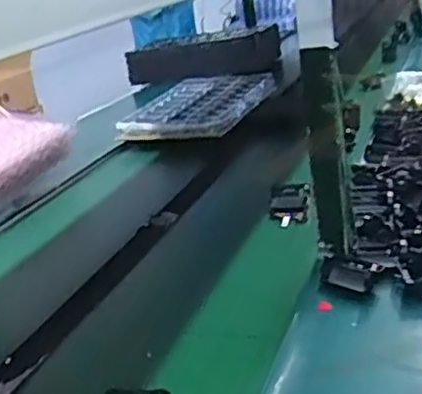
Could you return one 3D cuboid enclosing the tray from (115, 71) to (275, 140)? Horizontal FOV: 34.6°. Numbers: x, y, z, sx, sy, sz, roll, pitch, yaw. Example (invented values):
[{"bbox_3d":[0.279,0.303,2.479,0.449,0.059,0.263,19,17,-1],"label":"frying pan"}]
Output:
[{"bbox_3d":[-0.025,-0.259,1.857,0.357,0.029,0.526,-3,25,26],"label":"tray"}]

